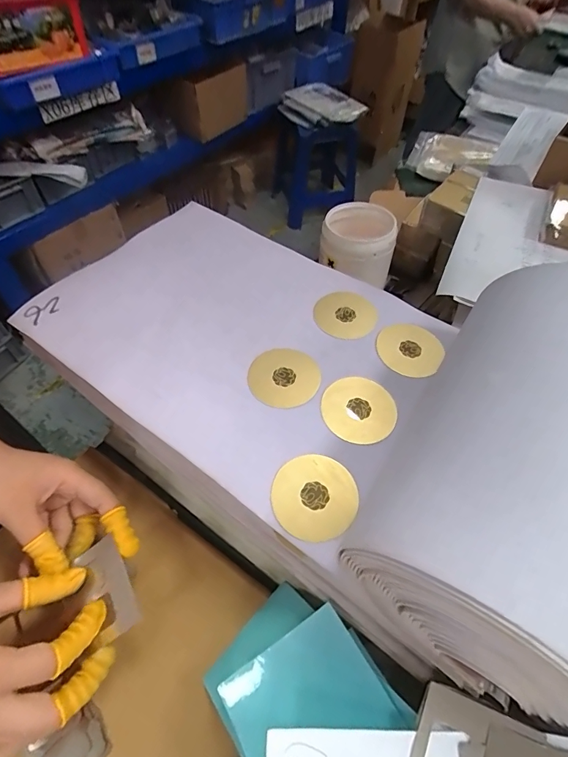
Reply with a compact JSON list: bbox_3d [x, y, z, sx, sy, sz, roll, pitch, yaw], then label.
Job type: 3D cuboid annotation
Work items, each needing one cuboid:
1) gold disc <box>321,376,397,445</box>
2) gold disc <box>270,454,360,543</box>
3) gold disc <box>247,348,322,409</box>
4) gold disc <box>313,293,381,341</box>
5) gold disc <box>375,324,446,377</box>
[{"bbox_3d":[0.060,0.025,0.312,0.056,0.009,0.056,1,56,-1],"label":"gold disc"},{"bbox_3d":[0.022,0.083,0.275,0.058,0.004,0.057,2,67,-5],"label":"gold disc"},{"bbox_3d":[0.000,-0.001,0.330,0.058,0.006,0.060,1,56,-1],"label":"gold disc"},{"bbox_3d":[0.059,-0.061,0.372,0.056,0.006,0.056,-1,59,2],"label":"gold disc"},{"bbox_3d":[0.113,-0.027,0.353,0.057,0.008,0.051,29,60,17],"label":"gold disc"}]

